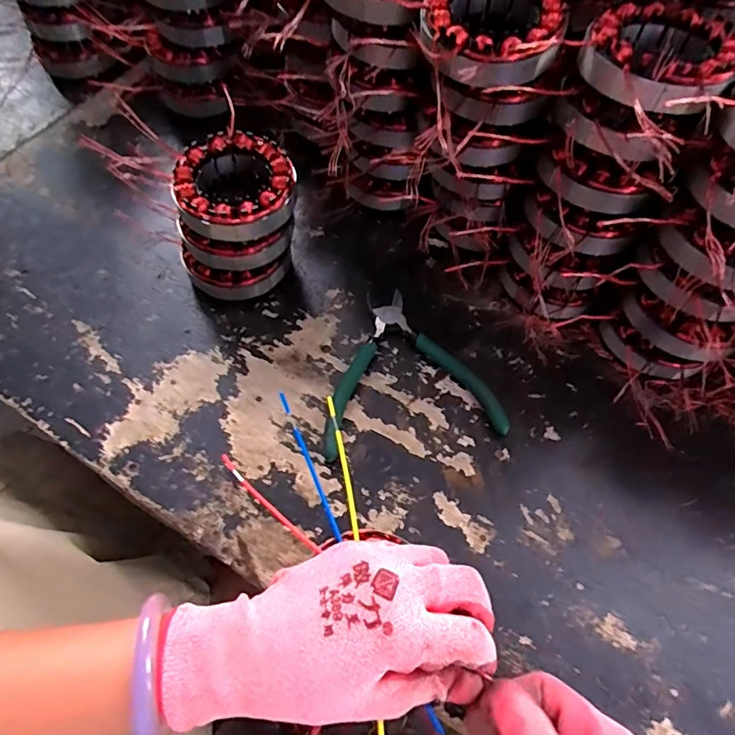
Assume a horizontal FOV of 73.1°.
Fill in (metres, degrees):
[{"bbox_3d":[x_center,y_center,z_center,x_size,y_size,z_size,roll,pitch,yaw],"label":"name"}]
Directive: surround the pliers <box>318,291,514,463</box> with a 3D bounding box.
[{"bbox_3d":[0.025,-0.003,0.382,0.132,0.019,0.131,-10,63,-5],"label":"pliers"}]

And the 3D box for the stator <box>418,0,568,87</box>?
[{"bbox_3d":[0.076,-0.211,0.310,0.083,0.031,0.085,0,63,0],"label":"stator"}]

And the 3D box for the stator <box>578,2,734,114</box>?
[{"bbox_3d":[0.169,-0.179,0.289,0.080,0.027,0.089,38,69,17],"label":"stator"}]

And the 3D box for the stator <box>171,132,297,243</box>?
[{"bbox_3d":[-0.098,-0.135,0.368,0.085,0.029,0.083,0,63,0],"label":"stator"}]

